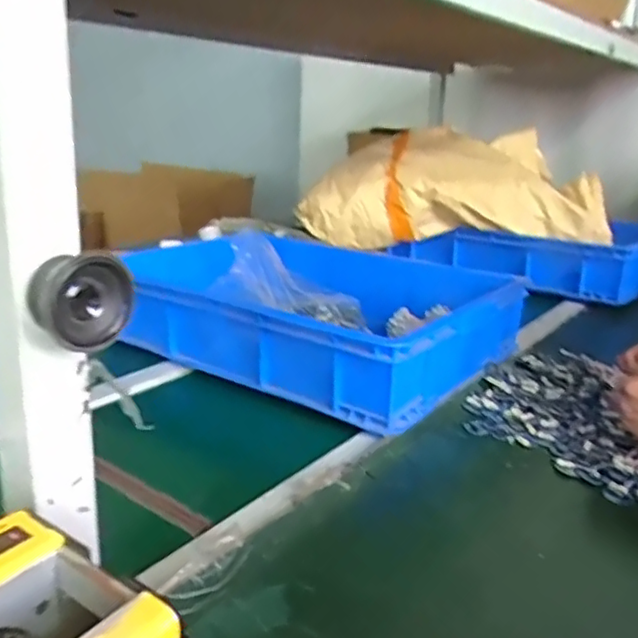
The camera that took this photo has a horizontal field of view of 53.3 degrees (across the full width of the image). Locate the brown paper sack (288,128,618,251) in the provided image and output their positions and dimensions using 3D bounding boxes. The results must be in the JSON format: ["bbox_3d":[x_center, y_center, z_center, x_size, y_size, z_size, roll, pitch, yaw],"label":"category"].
[{"bbox_3d":[0.326,-0.316,1.539,0.670,0.236,0.369,6,18,9],"label":"brown paper sack"}]

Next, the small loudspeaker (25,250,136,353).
[{"bbox_3d":[-0.129,-0.012,0.349,0.033,0.047,0.050,18,24,39],"label":"small loudspeaker"}]

